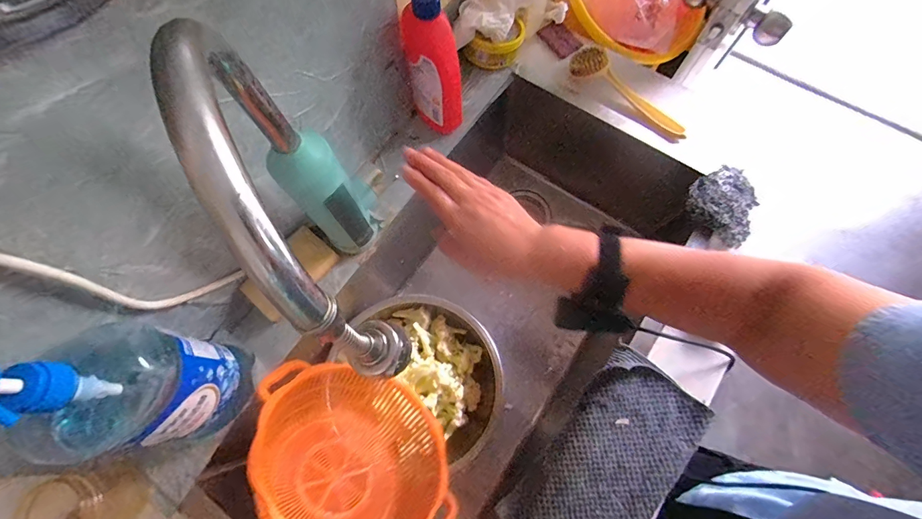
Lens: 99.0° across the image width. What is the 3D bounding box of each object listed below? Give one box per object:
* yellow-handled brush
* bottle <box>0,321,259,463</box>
[{"bbox_3d":[0.247,-0.246,0.582,0.198,0.044,0.035,41,78,13],"label":"yellow-handled brush"},{"bbox_3d":[-0.301,0.114,0.342,0.098,0.217,0.107,-2,73,1],"label":"bottle"}]

